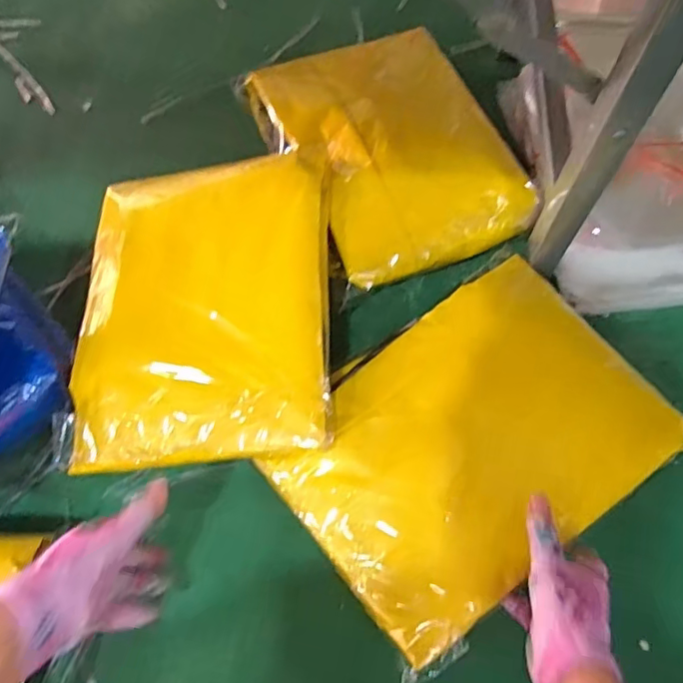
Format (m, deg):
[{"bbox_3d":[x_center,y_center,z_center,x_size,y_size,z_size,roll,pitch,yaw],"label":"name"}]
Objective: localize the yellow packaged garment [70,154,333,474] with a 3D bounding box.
[{"bbox_3d":[-0.133,-0.044,0.544,0.238,0.043,0.310,-2,67,1],"label":"yellow packaged garment"}]

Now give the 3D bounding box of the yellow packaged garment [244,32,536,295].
[{"bbox_3d":[0.049,-0.224,0.636,0.233,0.045,0.313,-24,68,-8],"label":"yellow packaged garment"}]

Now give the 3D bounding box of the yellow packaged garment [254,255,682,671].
[{"bbox_3d":[0.119,0.081,0.498,0.326,0.037,0.222,-35,70,-12],"label":"yellow packaged garment"}]

